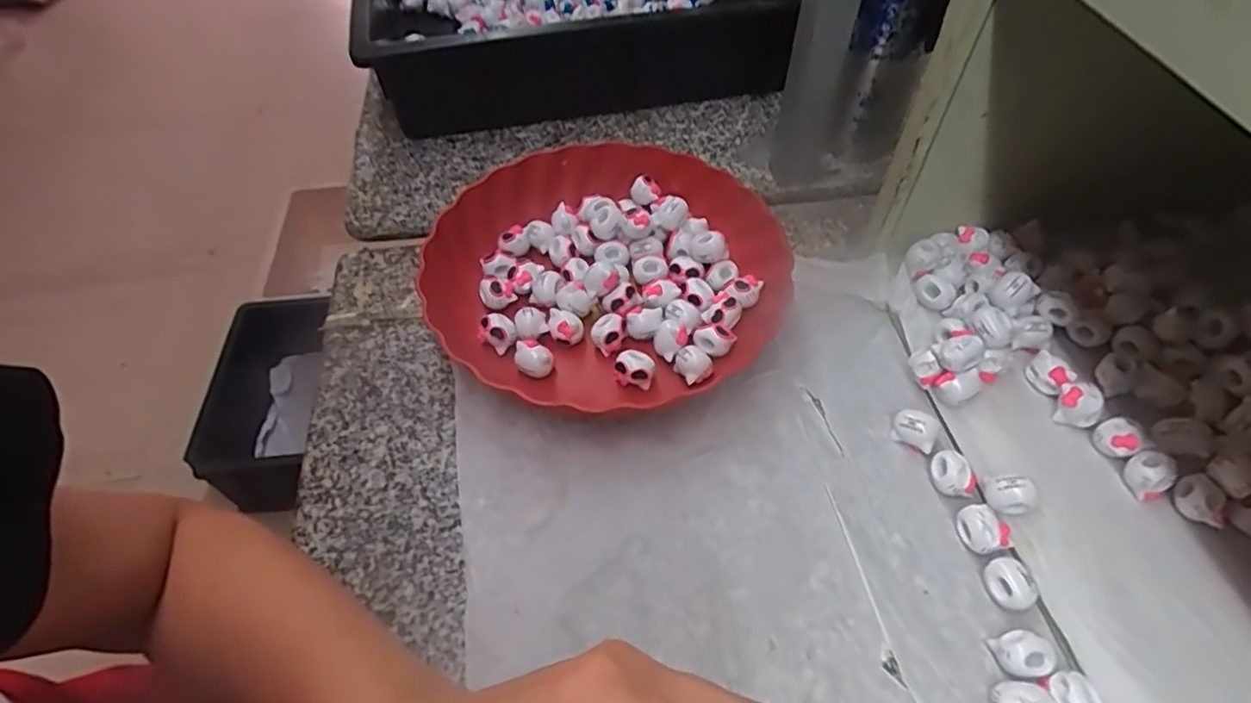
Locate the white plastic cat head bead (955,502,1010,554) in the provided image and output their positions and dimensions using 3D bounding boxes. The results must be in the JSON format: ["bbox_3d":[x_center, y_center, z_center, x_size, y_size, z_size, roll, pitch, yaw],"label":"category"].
[{"bbox_3d":[0.196,0.099,0.351,0.021,0.016,0.025,-20,55,-14],"label":"white plastic cat head bead"}]

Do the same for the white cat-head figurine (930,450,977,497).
[{"bbox_3d":[0.190,0.072,0.370,0.022,0.018,0.023,0,53,1],"label":"white cat-head figurine"}]

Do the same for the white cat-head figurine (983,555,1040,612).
[{"bbox_3d":[0.200,0.123,0.332,0.020,0.017,0.025,-17,55,-12],"label":"white cat-head figurine"}]

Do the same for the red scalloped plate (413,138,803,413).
[{"bbox_3d":[-0.018,-0.061,0.455,0.237,0.047,0.221,0,53,0],"label":"red scalloped plate"}]

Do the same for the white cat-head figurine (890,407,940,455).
[{"bbox_3d":[0.178,0.048,0.389,0.025,0.018,0.020,26,58,19],"label":"white cat-head figurine"}]

